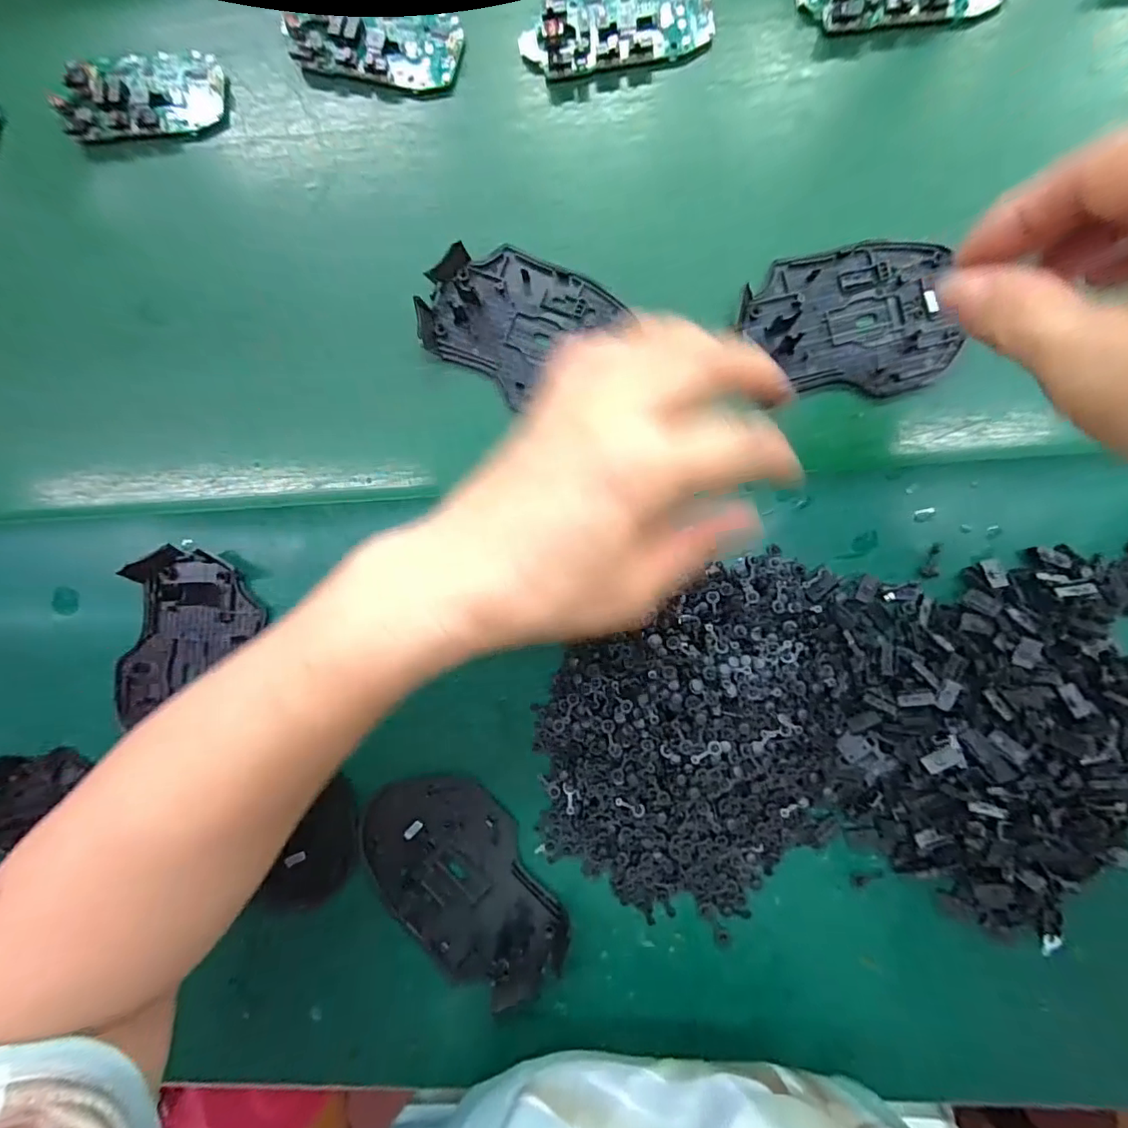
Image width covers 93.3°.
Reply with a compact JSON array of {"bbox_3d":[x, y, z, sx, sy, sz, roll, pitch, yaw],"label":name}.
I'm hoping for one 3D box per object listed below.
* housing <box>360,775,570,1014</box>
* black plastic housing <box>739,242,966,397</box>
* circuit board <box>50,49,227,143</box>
[{"bbox_3d":[-0.051,0.160,0.264,0.074,0.008,0.116,-30,86,2],"label":"housing"},{"bbox_3d":[0.140,-0.119,0.262,0.094,0.007,0.073,-8,87,4],"label":"black plastic housing"},{"bbox_3d":[-0.229,-0.257,0.288,0.083,0.019,0.042,-7,91,5],"label":"circuit board"}]

